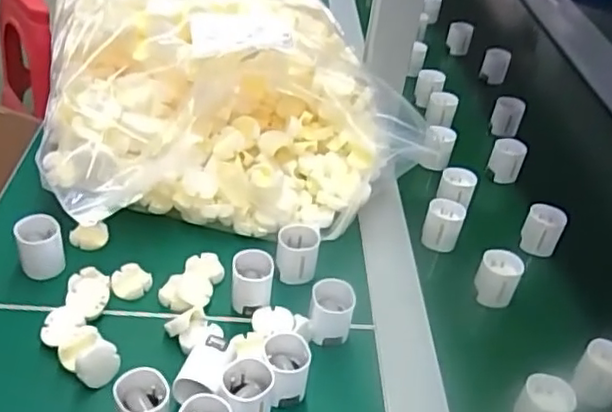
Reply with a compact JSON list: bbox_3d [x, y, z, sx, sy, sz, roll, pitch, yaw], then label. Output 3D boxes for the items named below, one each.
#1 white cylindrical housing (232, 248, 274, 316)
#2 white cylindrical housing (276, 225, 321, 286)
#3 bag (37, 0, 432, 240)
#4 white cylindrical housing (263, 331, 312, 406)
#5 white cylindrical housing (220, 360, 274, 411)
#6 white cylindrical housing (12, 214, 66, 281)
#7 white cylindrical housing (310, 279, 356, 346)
[{"bbox_3d":[-0.038,0.053,0.441,0.027,0.032,0.030,1,42,-7],"label":"white cylindrical housing"},{"bbox_3d":[-0.007,0.035,0.469,0.030,0.030,0.031,6,41,-1],"label":"white cylindrical housing"},{"bbox_3d":[-0.102,-0.131,0.579,0.272,0.139,0.384,-13,45,-21],"label":"bag"},{"bbox_3d":[-0.013,0.104,0.390,0.027,0.039,0.033,8,41,1],"label":"white cylindrical housing"},{"bbox_3d":[-0.035,0.114,0.374,0.029,0.039,0.031,4,41,-4],"label":"white cylindrical housing"},{"bbox_3d":[-0.186,0.029,0.447,0.028,0.036,0.026,-15,46,-24],"label":"white cylindrical housing"},{"bbox_3d":[0.016,0.075,0.430,0.028,0.040,0.030,4,41,-4],"label":"white cylindrical housing"}]

